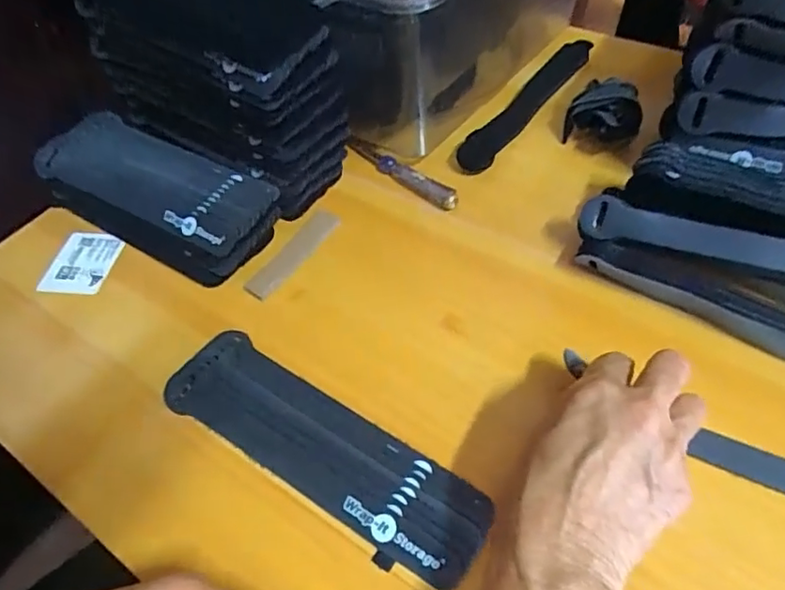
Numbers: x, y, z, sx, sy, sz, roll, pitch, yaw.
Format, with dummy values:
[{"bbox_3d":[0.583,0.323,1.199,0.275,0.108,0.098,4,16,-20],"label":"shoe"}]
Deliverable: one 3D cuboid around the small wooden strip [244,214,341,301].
[{"bbox_3d":[-0.073,-0.031,0.419,0.017,0.008,0.087,27,59,24],"label":"small wooden strip"}]

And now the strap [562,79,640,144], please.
[{"bbox_3d":[0.170,-0.144,0.462,0.056,0.045,0.030,20,56,20],"label":"strap"}]

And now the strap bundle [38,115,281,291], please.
[{"bbox_3d":[-0.181,-0.080,0.449,0.209,0.041,0.086,26,58,23],"label":"strap bundle"}]

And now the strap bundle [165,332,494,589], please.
[{"bbox_3d":[-0.042,0.084,0.322,0.201,0.009,0.056,28,59,24],"label":"strap bundle"}]

